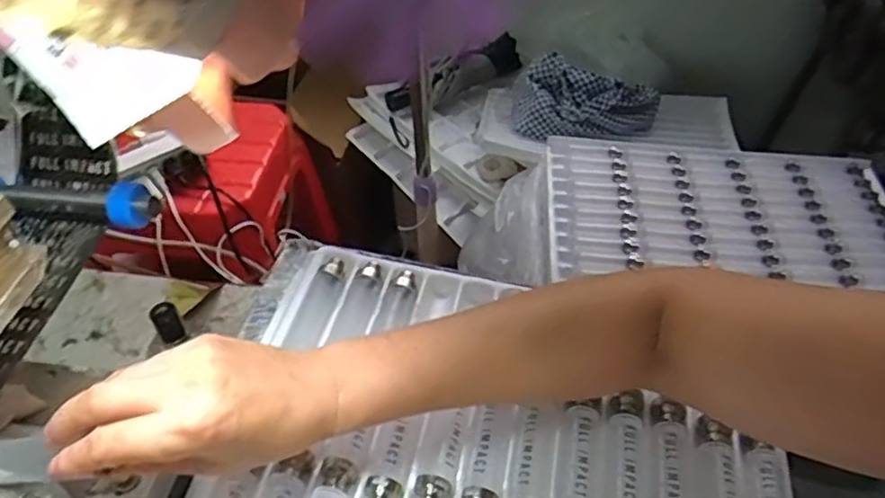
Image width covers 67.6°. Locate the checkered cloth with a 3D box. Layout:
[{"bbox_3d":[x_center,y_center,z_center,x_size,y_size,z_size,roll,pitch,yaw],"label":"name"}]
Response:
[{"bbox_3d":[0.259,-0.258,1.160,0.257,0.131,0.082,0,45,0],"label":"checkered cloth"}]

